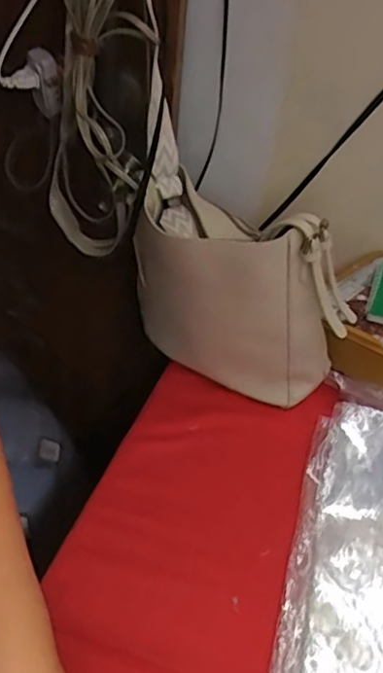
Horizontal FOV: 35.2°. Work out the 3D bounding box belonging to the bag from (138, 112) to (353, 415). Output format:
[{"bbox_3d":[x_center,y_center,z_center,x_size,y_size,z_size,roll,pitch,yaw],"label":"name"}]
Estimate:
[{"bbox_3d":[0.037,-0.054,0.668,0.146,0.211,0.249,-29,50,-33],"label":"bag"}]

